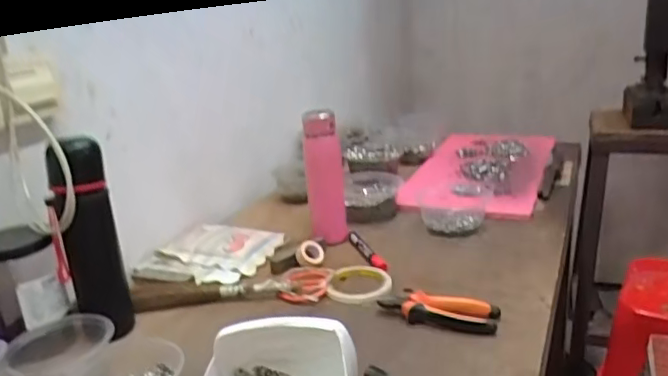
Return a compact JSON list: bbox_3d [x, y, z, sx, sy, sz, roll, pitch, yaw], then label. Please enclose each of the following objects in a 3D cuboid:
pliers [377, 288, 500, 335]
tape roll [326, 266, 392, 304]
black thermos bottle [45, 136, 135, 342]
[{"bbox_3d":[0.134,0.155,0.750,0.148,0.022,0.063,6,21,26],"label":"pliers"},{"bbox_3d":[0.037,0.136,0.841,0.091,0.014,0.098,-4,18,1],"label":"tape roll"},{"bbox_3d":[-0.300,0.065,0.716,0.064,0.243,0.063,-10,20,-20],"label":"black thermos bottle"}]

